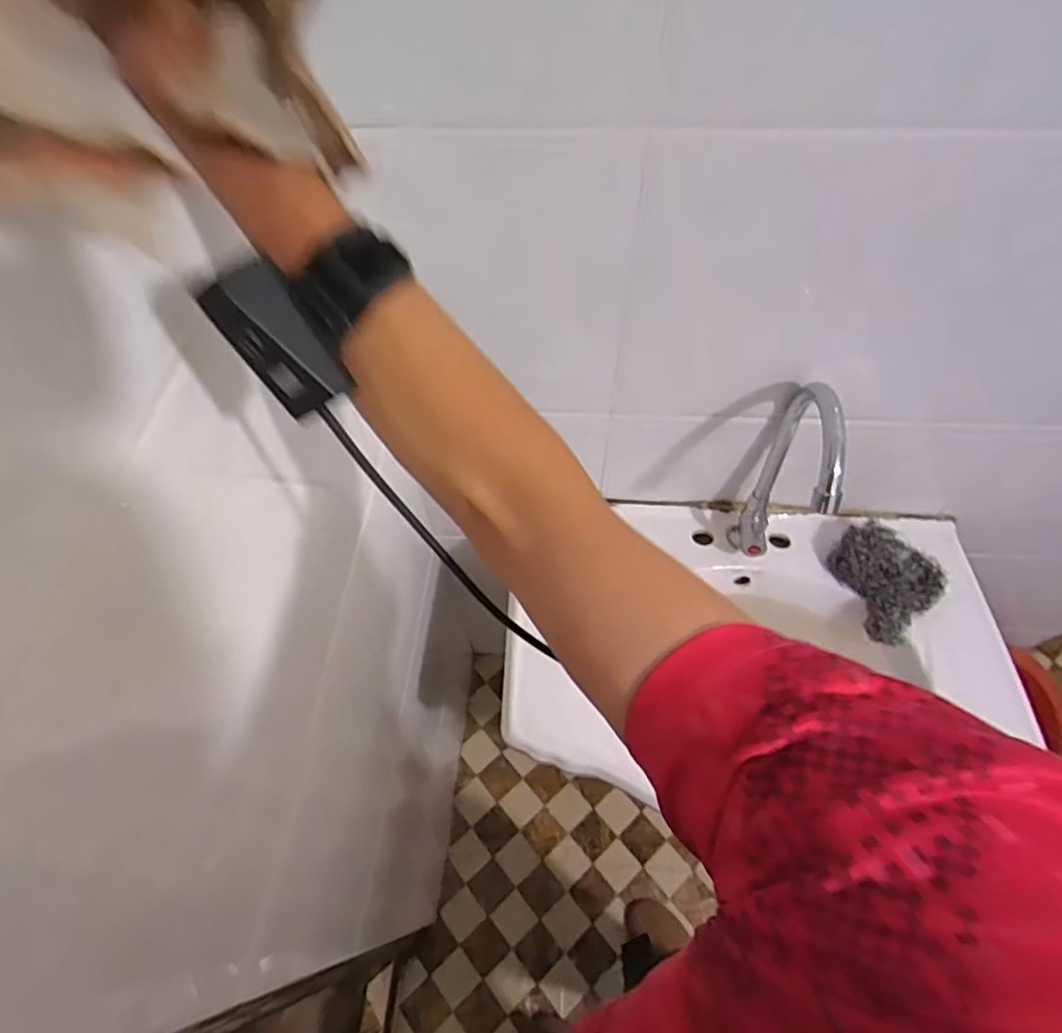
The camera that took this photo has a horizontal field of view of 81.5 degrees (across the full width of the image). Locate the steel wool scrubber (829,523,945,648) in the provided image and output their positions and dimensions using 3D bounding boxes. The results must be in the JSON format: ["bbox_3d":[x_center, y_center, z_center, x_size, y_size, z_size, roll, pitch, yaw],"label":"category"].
[{"bbox_3d":[0.433,0.075,0.762,0.120,0.042,0.123,40,69,21],"label":"steel wool scrubber"}]

